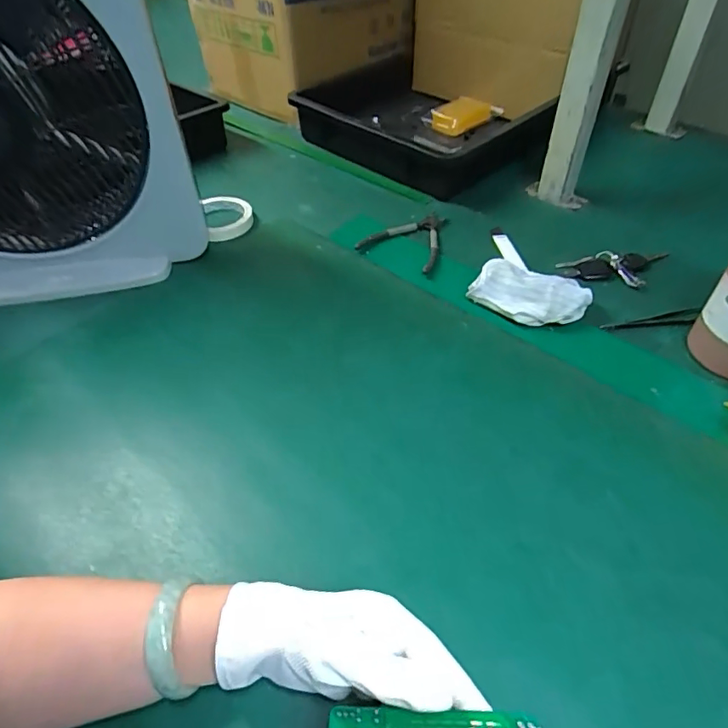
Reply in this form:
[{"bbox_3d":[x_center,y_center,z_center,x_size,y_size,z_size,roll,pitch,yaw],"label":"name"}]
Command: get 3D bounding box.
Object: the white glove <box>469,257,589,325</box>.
[{"bbox_3d":[0.189,-0.080,0.583,0.116,0.031,0.077,30,54,27],"label":"white glove"}]

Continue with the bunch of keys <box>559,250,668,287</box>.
[{"bbox_3d":[0.320,-0.121,0.635,0.137,0.012,0.059,-3,46,0],"label":"bunch of keys"}]

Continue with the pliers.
[{"bbox_3d":[0.067,-0.174,0.691,0.103,0.010,0.129,22,51,22],"label":"pliers"}]

